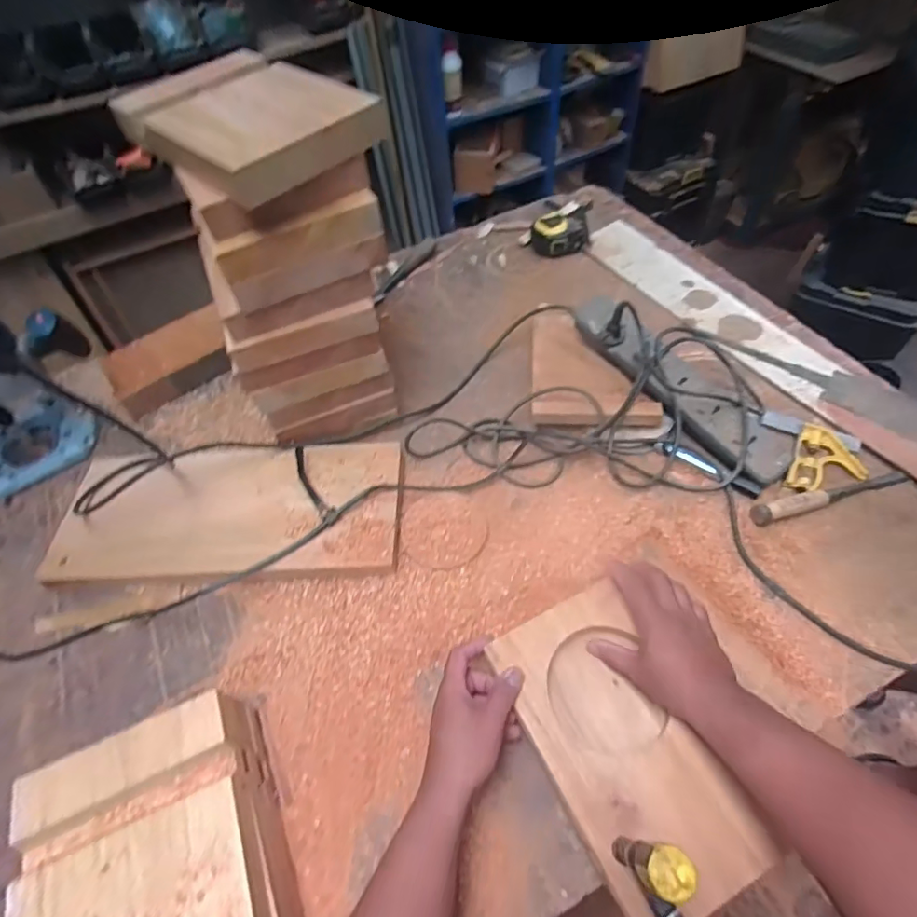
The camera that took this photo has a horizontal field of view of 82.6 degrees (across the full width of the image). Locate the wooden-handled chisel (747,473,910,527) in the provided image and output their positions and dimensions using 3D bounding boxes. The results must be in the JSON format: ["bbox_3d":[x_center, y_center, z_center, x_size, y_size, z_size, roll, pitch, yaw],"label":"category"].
[{"bbox_3d":[0.458,0.042,0.638,0.206,0.021,0.025,-15,54,-5],"label":"wooden-handled chisel"}]

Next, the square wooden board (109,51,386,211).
[{"bbox_3d":[-0.223,-0.352,0.544,0.241,0.049,0.174,36,65,27],"label":"square wooden board"}]

